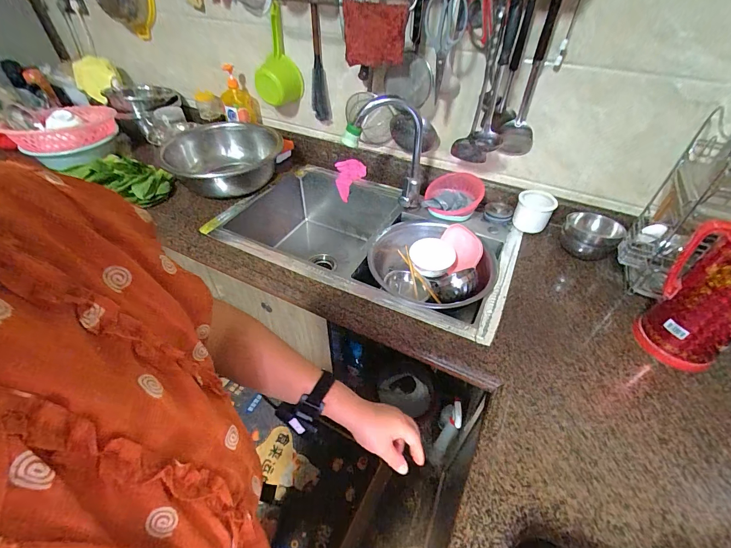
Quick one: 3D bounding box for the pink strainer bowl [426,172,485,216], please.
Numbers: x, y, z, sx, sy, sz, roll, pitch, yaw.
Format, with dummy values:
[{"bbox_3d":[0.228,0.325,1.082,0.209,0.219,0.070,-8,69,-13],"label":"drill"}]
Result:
[{"bbox_3d":[0.274,-0.233,1.047,0.164,0.086,0.150,0,45,0],"label":"pink strainer bowl"}]

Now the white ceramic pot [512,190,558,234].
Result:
[{"bbox_3d":[0.485,-0.181,0.995,0.100,0.103,0.097,20,48,18],"label":"white ceramic pot"}]

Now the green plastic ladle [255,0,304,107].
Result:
[{"bbox_3d":[-0.261,-0.635,1.018,0.087,0.259,0.165,-30,53,-27],"label":"green plastic ladle"}]

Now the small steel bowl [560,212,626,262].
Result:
[{"bbox_3d":[0.592,-0.097,0.915,0.127,0.101,0.101,17,47,15],"label":"small steel bowl"}]

